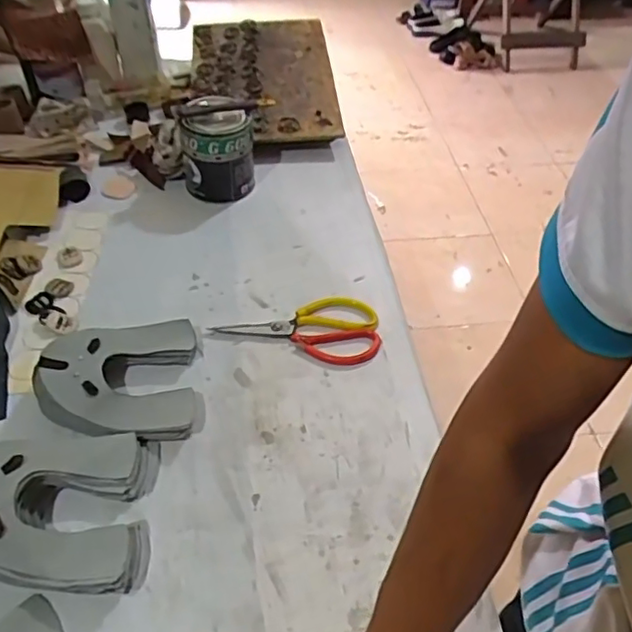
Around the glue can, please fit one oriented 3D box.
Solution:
[{"bbox_3d":[-0.152,-0.258,0.942,0.107,0.127,0.099,-7,47,-9],"label":"glue can"}]

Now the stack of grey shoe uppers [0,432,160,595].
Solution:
[{"bbox_3d":[-0.247,0.175,0.574,0.173,0.073,0.156,-3,47,-6],"label":"stack of grey shoe uppers"}]

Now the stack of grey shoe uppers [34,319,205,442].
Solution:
[{"bbox_3d":[-0.221,0.069,0.686,0.173,0.055,0.159,-8,48,-10],"label":"stack of grey shoe uppers"}]

